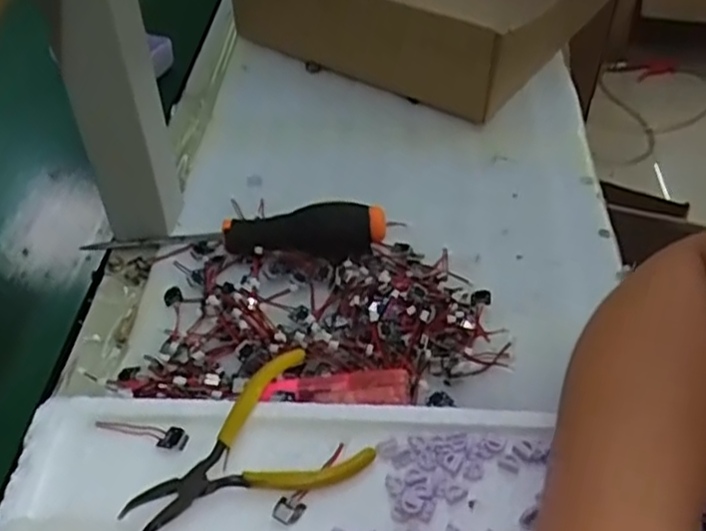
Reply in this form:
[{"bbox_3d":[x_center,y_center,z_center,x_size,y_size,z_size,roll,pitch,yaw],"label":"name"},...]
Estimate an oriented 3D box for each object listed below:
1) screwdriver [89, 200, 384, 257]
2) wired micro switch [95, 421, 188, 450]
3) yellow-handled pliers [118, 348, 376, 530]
[{"bbox_3d":[-0.081,-0.028,0.467,0.201,0.034,0.025,3,46,2],"label":"screwdriver"},{"bbox_3d":[-0.106,0.083,0.359,0.047,0.004,0.011,9,46,7],"label":"wired micro switch"},{"bbox_3d":[-0.053,0.090,0.341,0.108,0.019,0.069,-24,51,-23],"label":"yellow-handled pliers"}]

